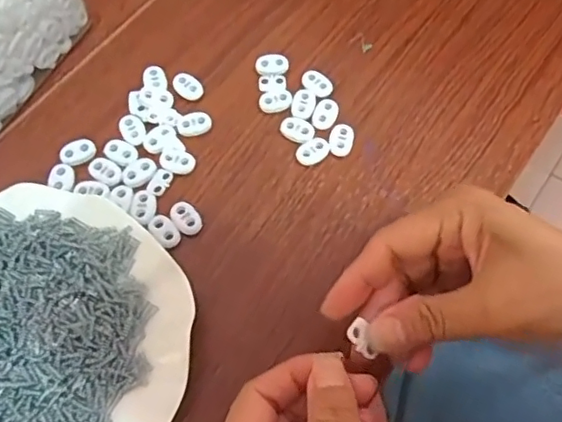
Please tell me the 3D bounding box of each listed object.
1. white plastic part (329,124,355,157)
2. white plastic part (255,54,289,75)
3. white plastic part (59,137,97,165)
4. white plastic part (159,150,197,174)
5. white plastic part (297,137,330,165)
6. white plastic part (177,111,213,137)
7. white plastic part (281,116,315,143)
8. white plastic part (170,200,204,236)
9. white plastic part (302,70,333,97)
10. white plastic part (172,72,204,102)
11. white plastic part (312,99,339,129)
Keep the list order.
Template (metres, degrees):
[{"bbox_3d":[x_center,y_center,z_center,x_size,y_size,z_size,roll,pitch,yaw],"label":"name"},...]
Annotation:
[{"bbox_3d":[0.040,-0.047,0.372,0.016,0.006,0.022,5,67,1],"label":"white plastic part"},{"bbox_3d":[-0.006,-0.103,0.396,0.022,0.005,0.015,3,67,0],"label":"white plastic part"},{"bbox_3d":[-0.131,-0.038,0.367,0.022,0.005,0.015,-21,69,-10],"label":"white plastic part"},{"bbox_3d":[-0.067,-0.032,0.364,0.023,0.004,0.014,10,67,3],"label":"white plastic part"},{"bbox_3d":[0.021,-0.039,0.369,0.022,0.005,0.016,-21,69,-10],"label":"white plastic part"},{"bbox_3d":[-0.057,-0.058,0.376,0.022,0.004,0.016,-4,67,-3],"label":"white plastic part"},{"bbox_3d":[0.011,-0.054,0.373,0.022,0.004,0.015,25,69,9],"label":"white plastic part"},{"bbox_3d":[-0.058,0.004,0.349,0.016,0.004,0.025,-35,72,-15],"label":"white plastic part"},{"bbox_3d":[0.024,-0.087,0.388,0.023,0.004,0.015,36,71,13],"label":"white plastic part"},{"bbox_3d":[-0.065,-0.086,0.390,0.016,0.004,0.025,-36,72,-15],"label":"white plastic part"},{"bbox_3d":[0.030,-0.066,0.377,0.015,0.004,0.022,26,69,10],"label":"white plastic part"}]

